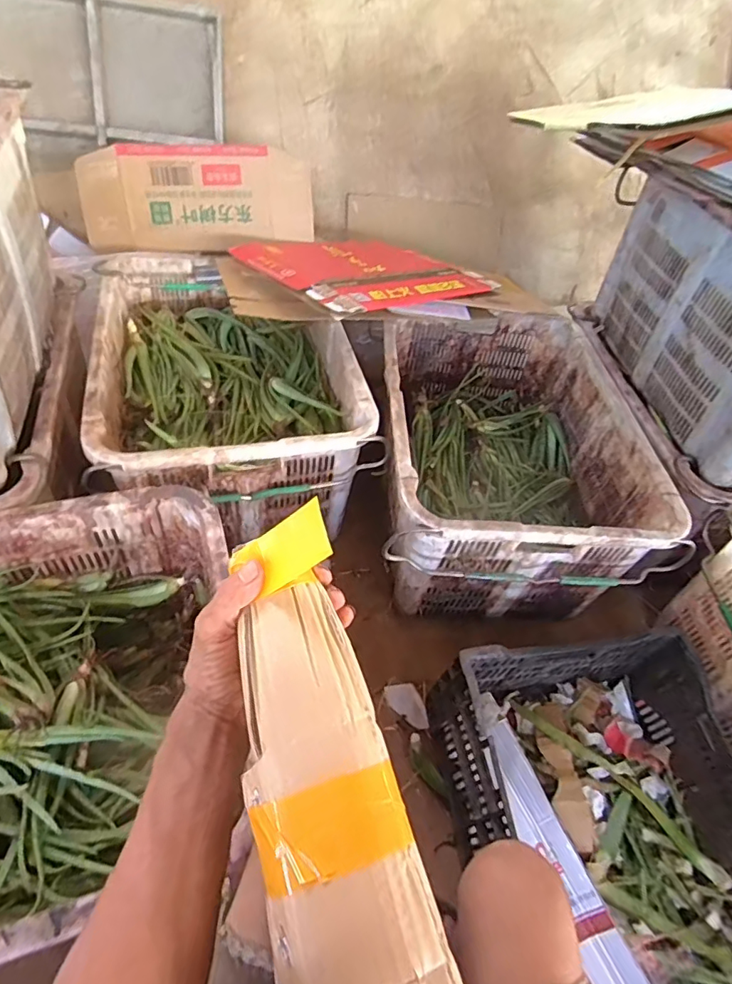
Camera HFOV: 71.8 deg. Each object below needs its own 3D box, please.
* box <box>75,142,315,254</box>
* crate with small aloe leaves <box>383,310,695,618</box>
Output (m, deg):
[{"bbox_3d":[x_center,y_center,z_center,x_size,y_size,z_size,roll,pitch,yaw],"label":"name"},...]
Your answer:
[{"bbox_3d":[-0.362,-0.641,1.109,0.486,0.202,0.057,-5,30,-7],"label":"box"},{"bbox_3d":[0.278,-0.079,1.048,0.495,0.286,0.614,3,45,-4],"label":"crate with small aloe leaves"}]

